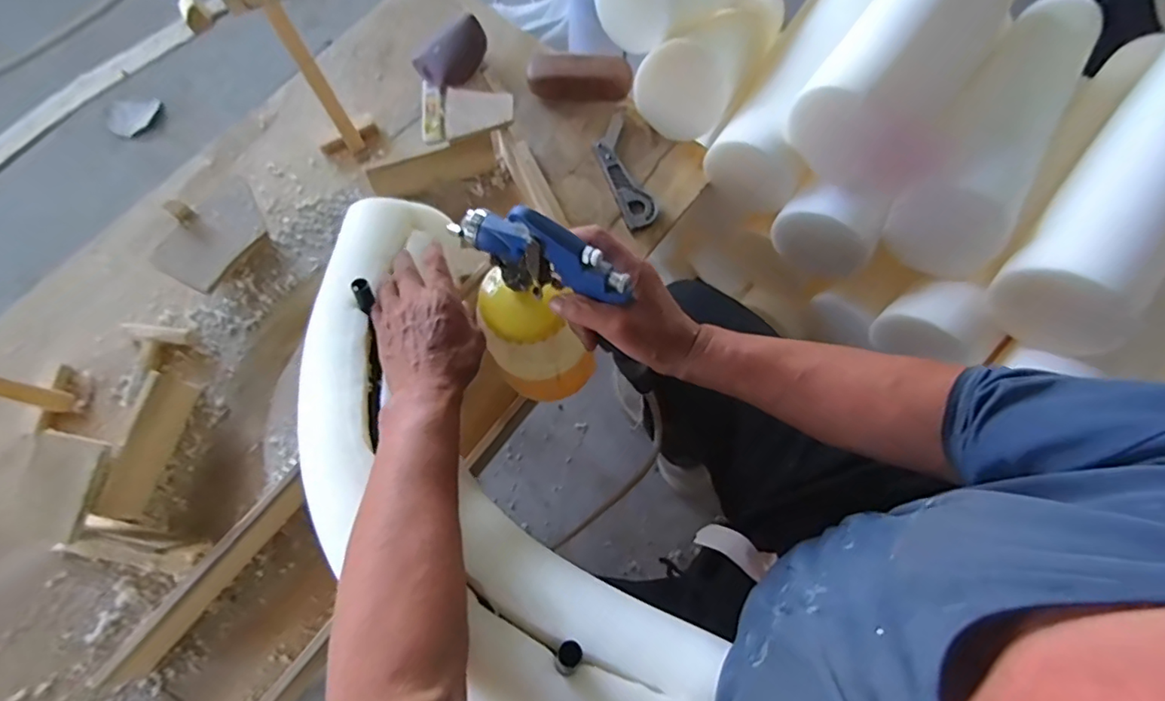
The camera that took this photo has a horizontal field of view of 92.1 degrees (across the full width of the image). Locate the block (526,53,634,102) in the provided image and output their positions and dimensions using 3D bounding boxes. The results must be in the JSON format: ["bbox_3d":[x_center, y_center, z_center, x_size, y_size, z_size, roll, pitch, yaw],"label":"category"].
[{"bbox_3d":[-0.004,-0.420,0.866,0.156,0.039,0.066,6,72,0],"label":"block"}]

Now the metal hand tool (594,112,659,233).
[{"bbox_3d":[0.059,-0.259,0.810,0.055,0.012,0.184,-16,74,-7],"label":"metal hand tool"}]

